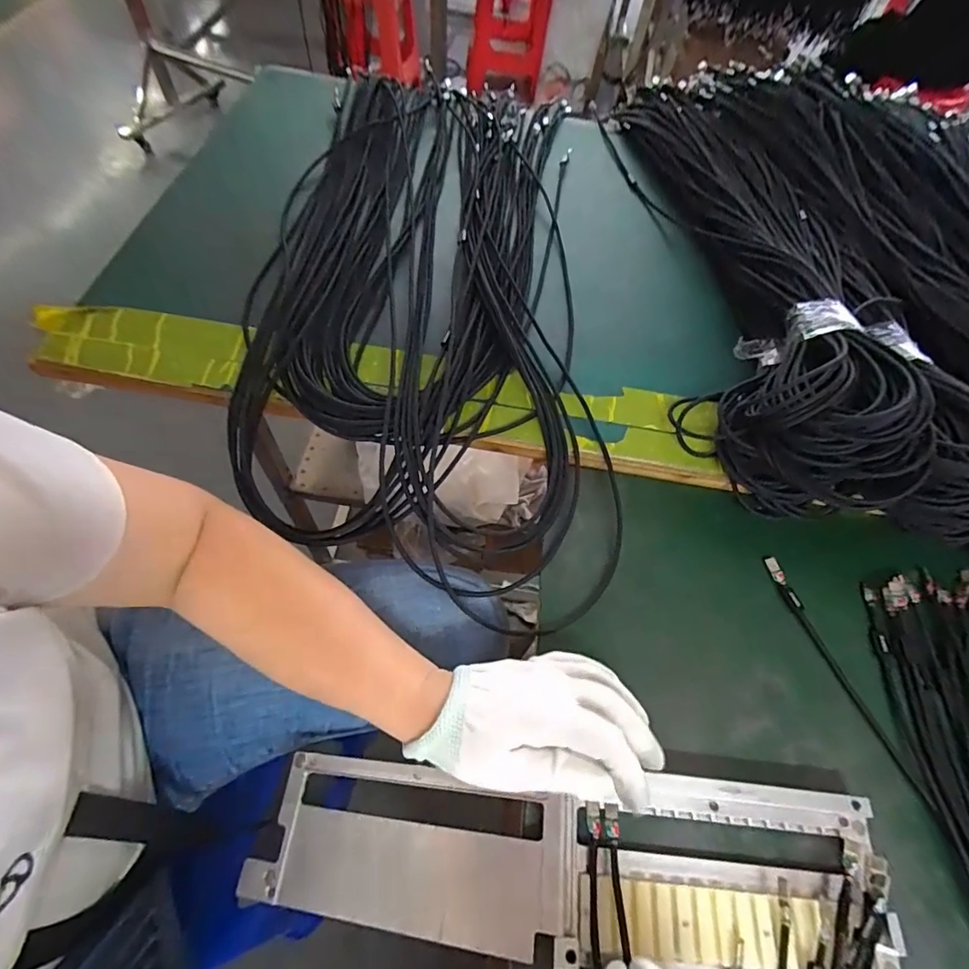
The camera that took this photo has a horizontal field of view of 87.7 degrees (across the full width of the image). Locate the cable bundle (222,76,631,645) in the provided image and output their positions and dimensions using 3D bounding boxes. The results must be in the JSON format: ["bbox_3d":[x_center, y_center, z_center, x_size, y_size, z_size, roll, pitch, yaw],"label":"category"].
[{"bbox_3d":[-0.053,-0.227,0.537,0.322,0.053,0.712,3,57,-4],"label":"cable bundle"}]

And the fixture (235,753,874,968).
[{"bbox_3d":[0.038,0.230,0.315,0.393,0.047,0.097,-1,63,6],"label":"fixture"}]

